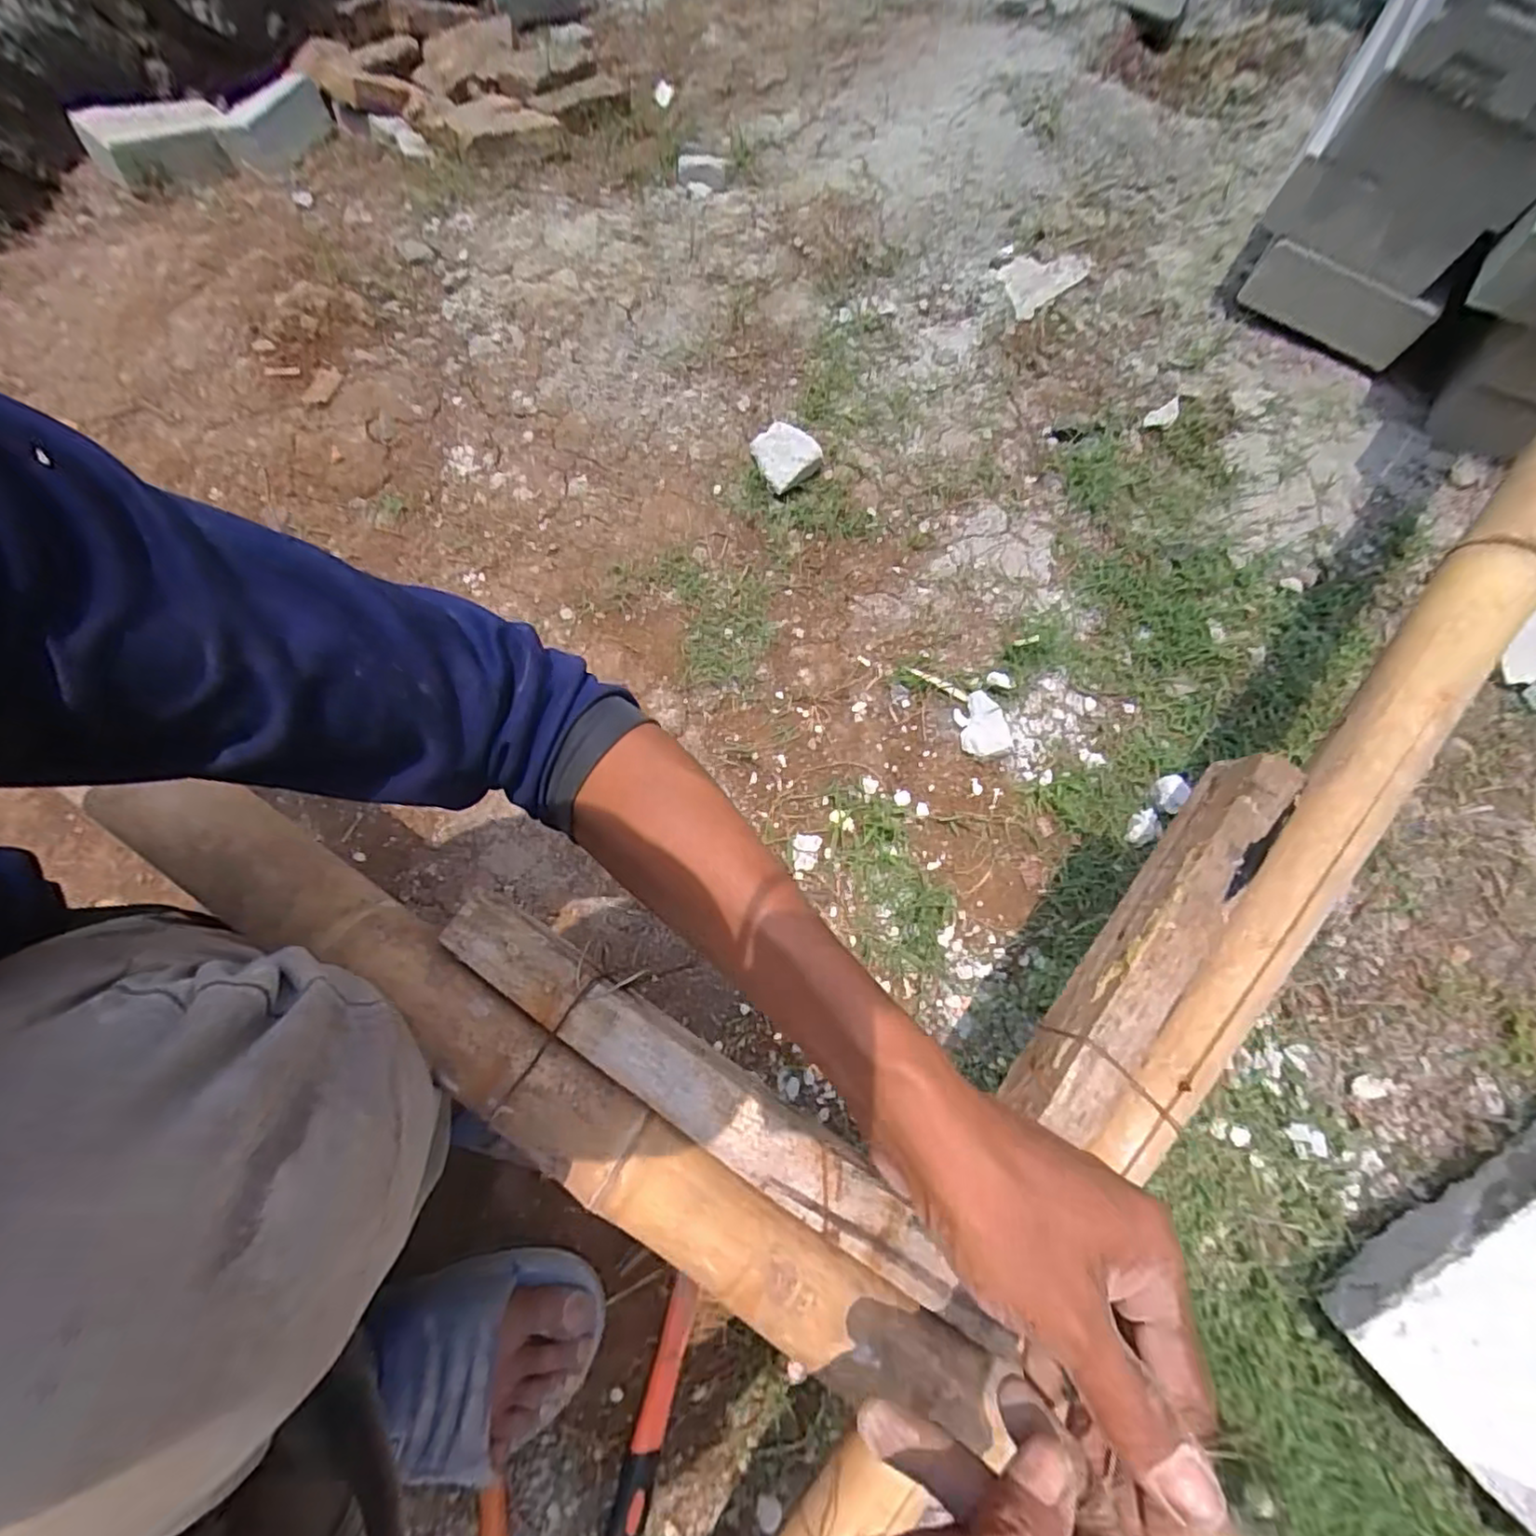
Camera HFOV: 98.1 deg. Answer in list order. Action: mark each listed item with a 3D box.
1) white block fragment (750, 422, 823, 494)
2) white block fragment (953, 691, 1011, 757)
[{"bbox_3d":[0.018,-0.376,0.813,0.080,0.041,0.073,37,73,16],"label":"white block fragment"},{"bbox_3d":[0.228,-0.048,0.719,0.049,0.013,0.072,-10,67,-3],"label":"white block fragment"}]

